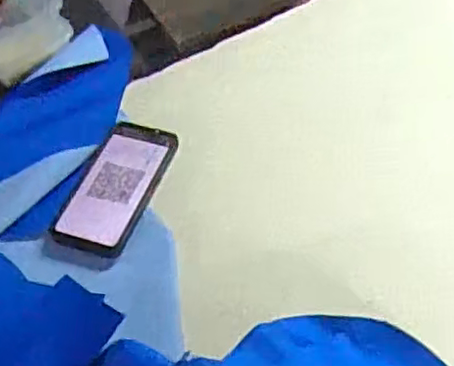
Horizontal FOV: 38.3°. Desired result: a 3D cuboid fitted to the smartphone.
[{"bbox_3d":[-0.119,-0.001,0.703,0.086,0.014,0.167,15,56,16],"label":"smartphone"}]

